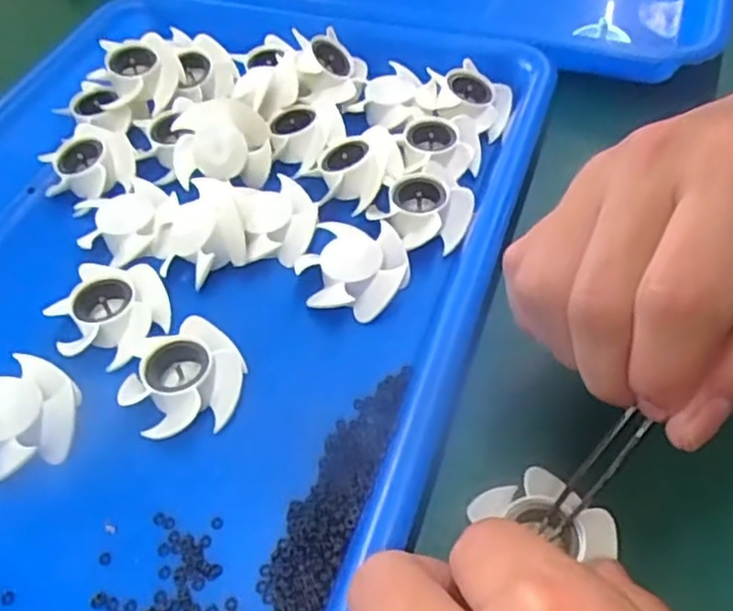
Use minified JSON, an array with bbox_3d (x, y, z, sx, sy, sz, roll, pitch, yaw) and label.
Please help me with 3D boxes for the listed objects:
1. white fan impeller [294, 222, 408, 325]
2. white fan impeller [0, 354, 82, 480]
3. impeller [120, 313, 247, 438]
[{"bbox_3d":[-0.005,-0.014,0.290,0.042,0.016,0.042,-3,50,3],"label":"white fan impeller"},{"bbox_3d":[-0.125,0.041,0.256,0.042,0.018,0.043,21,56,21],"label":"white fan impeller"},{"bbox_3d":[-0.066,0.026,0.260,0.042,0.018,0.041,-3,50,3],"label":"impeller"}]

